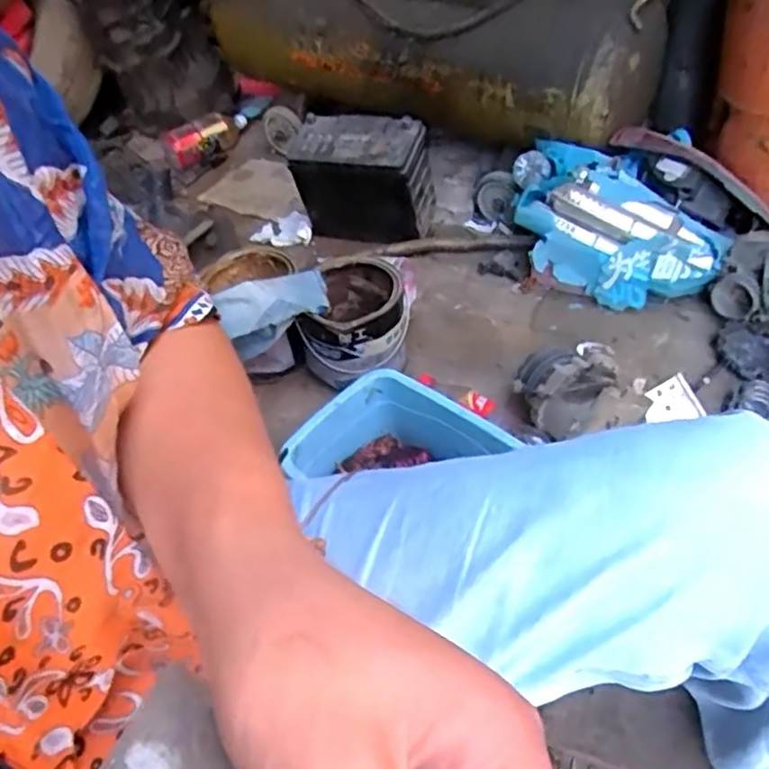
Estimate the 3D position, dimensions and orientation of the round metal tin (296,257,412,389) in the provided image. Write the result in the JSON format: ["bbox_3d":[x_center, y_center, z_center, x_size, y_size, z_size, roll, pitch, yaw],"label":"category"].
[{"bbox_3d":[-0.039,-0.090,1.001,0.143,0.136,0.157,-5,47,6],"label":"round metal tin"}]

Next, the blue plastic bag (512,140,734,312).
[{"bbox_3d":[0.361,-0.251,1.104,0.378,0.164,0.185,28,58,31],"label":"blue plastic bag"}]

